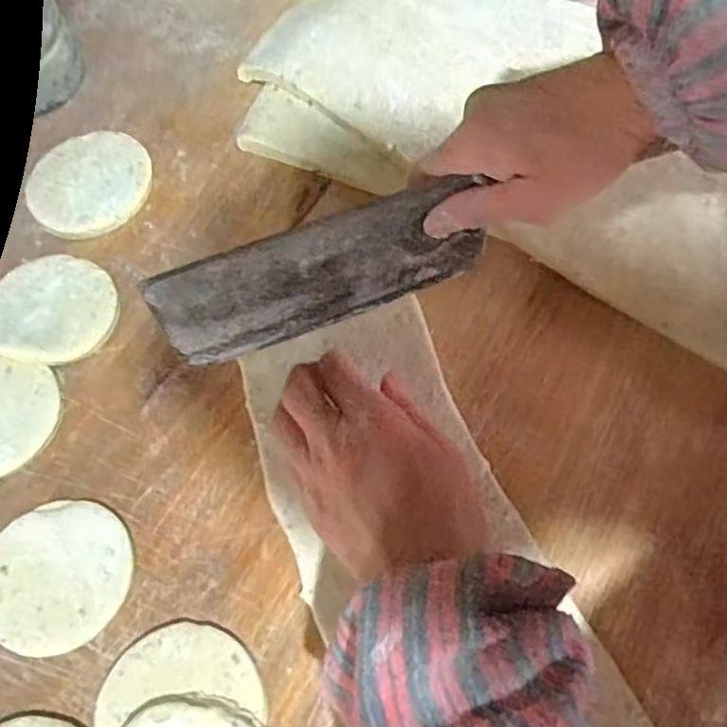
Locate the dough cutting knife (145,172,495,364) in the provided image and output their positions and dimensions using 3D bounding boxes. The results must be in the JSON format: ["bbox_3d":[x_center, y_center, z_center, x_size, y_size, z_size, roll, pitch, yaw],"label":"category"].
[{"bbox_3d":[-0.018,-0.046,0.354,0.169,0.087,0.010,-21,69,-7],"label":"dough cutting knife"}]

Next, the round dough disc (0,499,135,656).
[{"bbox_3d":[-0.157,0.109,0.355,0.070,0.013,0.075,0,68,1],"label":"round dough disc"}]

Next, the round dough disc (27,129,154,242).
[{"bbox_3d":[-0.176,-0.117,0.446,0.072,0.014,0.080,5,68,3],"label":"round dough disc"}]

